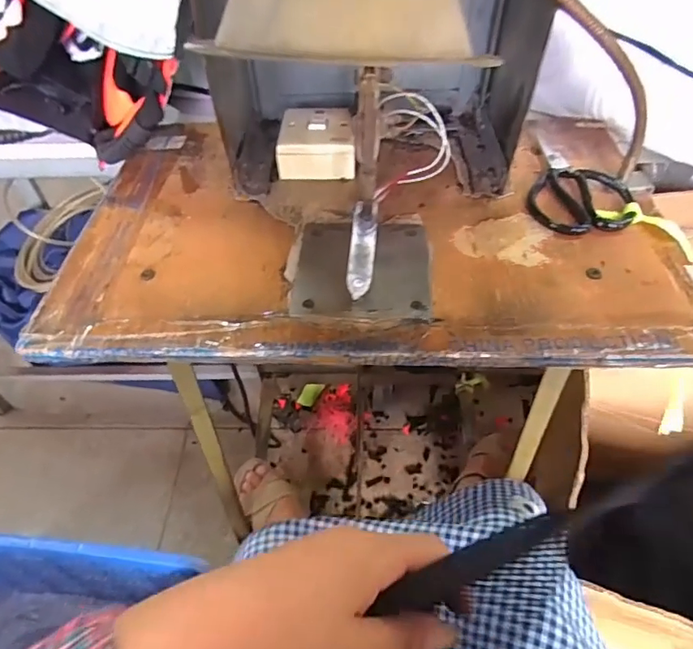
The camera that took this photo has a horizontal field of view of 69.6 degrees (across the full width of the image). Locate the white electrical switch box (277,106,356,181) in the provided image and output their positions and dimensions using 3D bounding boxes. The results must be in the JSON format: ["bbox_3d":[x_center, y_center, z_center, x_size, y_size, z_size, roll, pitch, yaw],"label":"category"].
[{"bbox_3d":[-0.032,-0.213,0.584,0.088,0.041,0.092,4,50,5],"label":"white electrical switch box"}]

